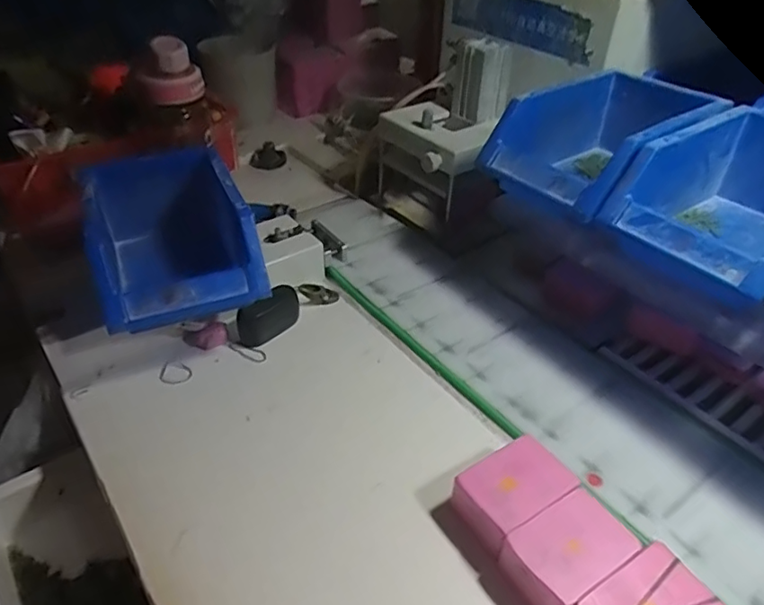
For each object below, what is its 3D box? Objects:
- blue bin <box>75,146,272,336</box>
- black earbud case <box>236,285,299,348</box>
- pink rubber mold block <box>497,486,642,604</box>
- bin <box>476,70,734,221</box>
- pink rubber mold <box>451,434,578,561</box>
[{"bbox_3d":[-0.181,-0.057,0.494,0.123,0.085,0.195,-16,42,-21],"label":"blue bin"},{"bbox_3d":[-0.099,0.009,0.510,0.018,0.038,0.063,28,48,29],"label":"black earbud case"},{"bbox_3d":[0.111,0.152,0.346,0.068,0.029,0.049,-24,46,-25],"label":"pink rubber mold block"},{"bbox_3d":[0.194,-0.137,0.502,0.190,0.080,0.124,-23,45,-28],"label":"bin"},{"bbox_3d":[0.083,0.126,0.375,0.073,0.030,0.048,-23,45,-27],"label":"pink rubber mold"}]

